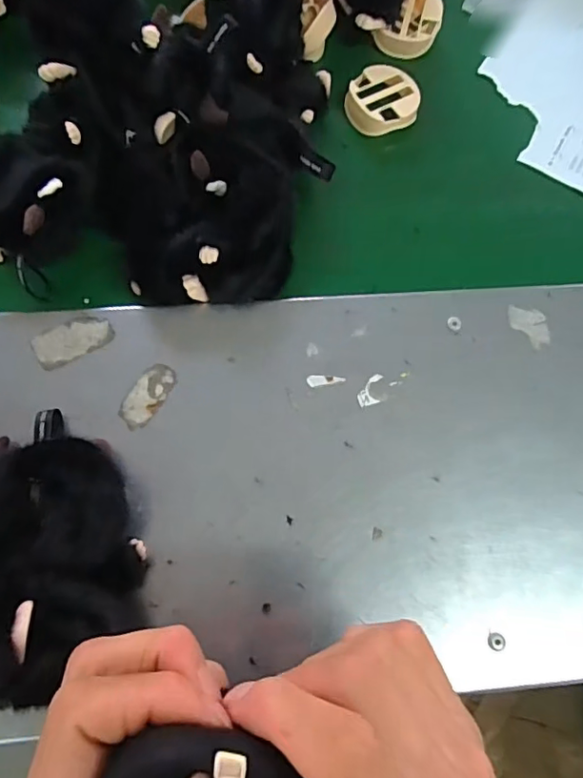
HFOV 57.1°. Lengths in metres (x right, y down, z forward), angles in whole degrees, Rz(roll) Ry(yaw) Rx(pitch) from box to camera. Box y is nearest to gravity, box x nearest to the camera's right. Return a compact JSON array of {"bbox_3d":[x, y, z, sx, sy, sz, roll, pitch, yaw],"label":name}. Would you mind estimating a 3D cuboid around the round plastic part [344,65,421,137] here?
[{"bbox_3d":[0.071,-0.228,0.428,0.054,0.019,0.052,1,71,-3],"label":"round plastic part"}]

